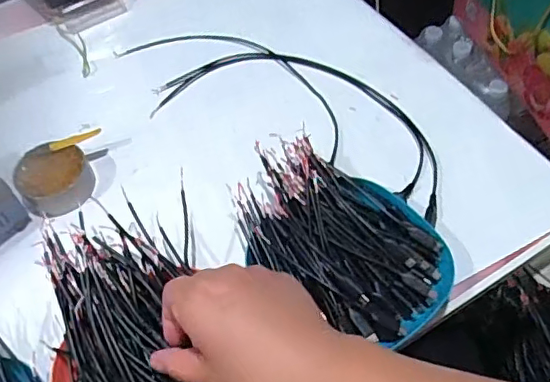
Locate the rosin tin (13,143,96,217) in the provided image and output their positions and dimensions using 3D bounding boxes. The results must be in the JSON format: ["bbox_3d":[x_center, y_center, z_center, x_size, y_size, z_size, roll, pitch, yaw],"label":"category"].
[{"bbox_3d":[-0.197,-0.009,0.504,0.062,0.027,0.068,-1,57,2],"label":"rosin tin"}]

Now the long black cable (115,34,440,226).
[{"bbox_3d":[0.001,-0.095,0.557,0.371,0.012,0.140,23,61,17],"label":"long black cable"}]

